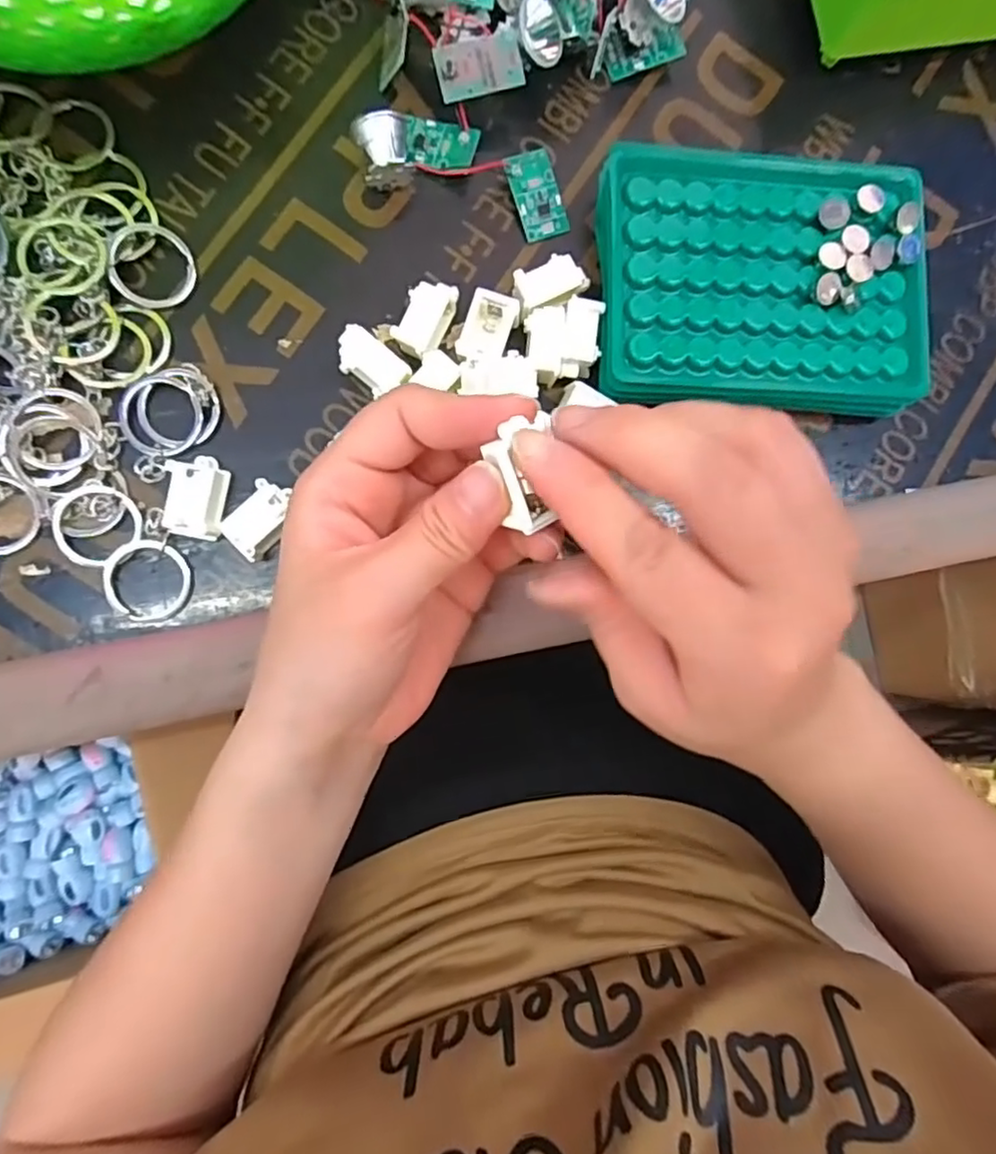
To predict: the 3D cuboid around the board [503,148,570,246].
[{"bbox_3d":[0.017,-0.155,0.260,0.020,0.008,0.032,-20,89,-8],"label":"board"}]

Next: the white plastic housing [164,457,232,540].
[{"bbox_3d":[-0.109,-0.029,0.233,0.020,0.015,0.030,6,85,-6],"label":"white plastic housing"}]

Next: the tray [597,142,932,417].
[{"bbox_3d":[0.104,-0.118,0.258,0.130,0.025,0.102,3,86,-7],"label":"tray"}]

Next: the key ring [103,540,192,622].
[{"bbox_3d":[-0.130,0.001,0.234,0.030,0.004,0.030,0,86,-7],"label":"key ring"}]

